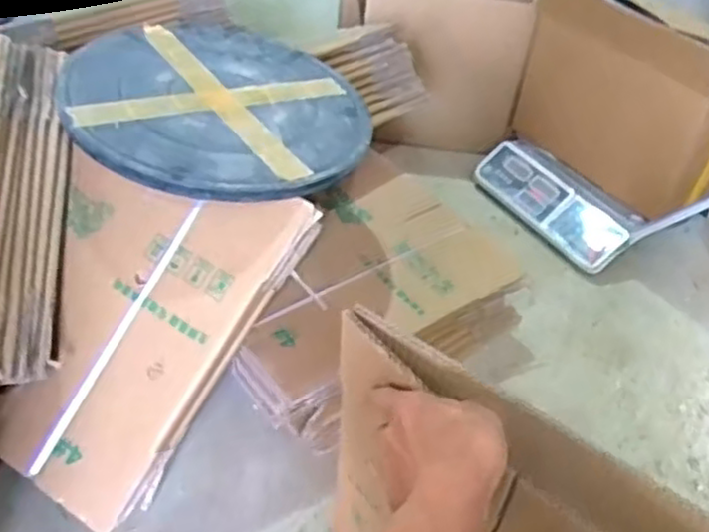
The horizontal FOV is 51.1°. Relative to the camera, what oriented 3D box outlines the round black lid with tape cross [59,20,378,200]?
[{"bbox_3d":[-0.162,-0.201,0.906,0.365,0.019,0.350,11,41,-10],"label":"round black lid with tape cross"}]

